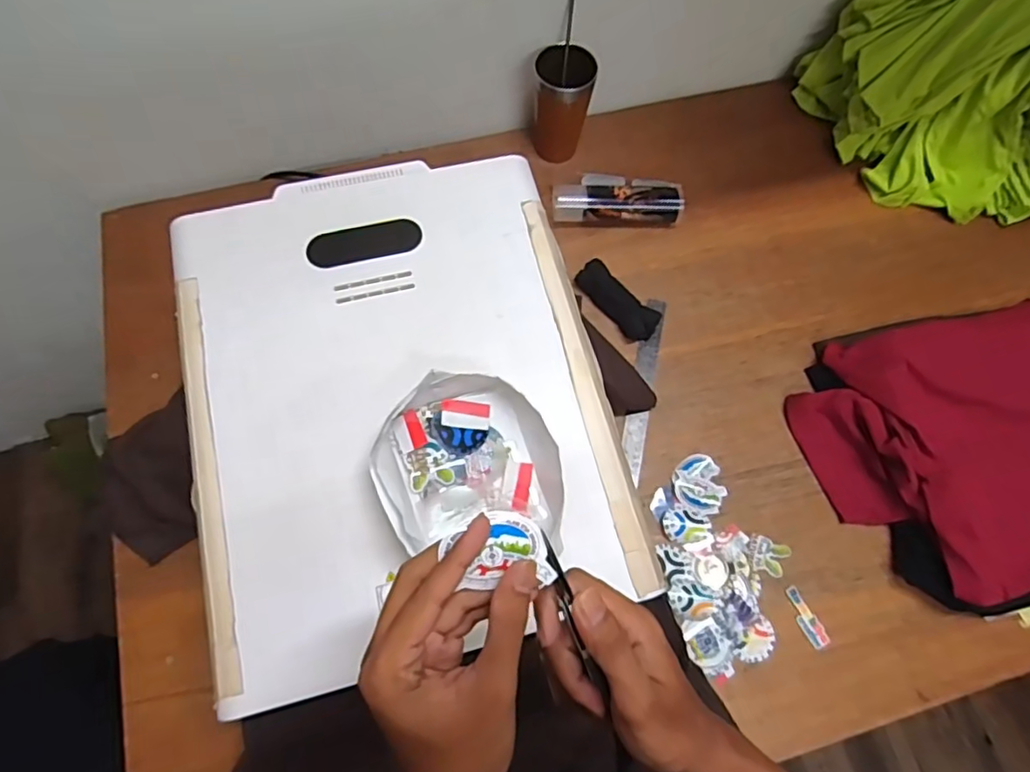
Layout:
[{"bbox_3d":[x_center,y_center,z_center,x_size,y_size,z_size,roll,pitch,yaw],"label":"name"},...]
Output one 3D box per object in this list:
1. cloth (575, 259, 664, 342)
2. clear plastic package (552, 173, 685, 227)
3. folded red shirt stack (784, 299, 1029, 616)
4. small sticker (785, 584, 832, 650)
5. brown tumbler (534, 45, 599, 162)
[{"bbox_3d":[0.140,-0.118,0.811,0.048,0.025,0.128,-37,75,-15],"label":"cloth"},{"bbox_3d":[0.147,-0.265,0.867,0.183,0.051,0.077,2,69,-2],"label":"clear plastic package"},{"bbox_3d":[0.671,0.066,0.763,0.589,0.081,0.364,-12,70,-7],"label":"folded red shirt stack"},{"bbox_3d":[0.340,0.272,0.698,0.024,0.004,0.074,-30,77,-4],"label":"small sticker"},{"bbox_3d":[0.066,-0.396,0.852,0.077,0.154,0.071,1,69,-2],"label":"brown tumbler"}]

